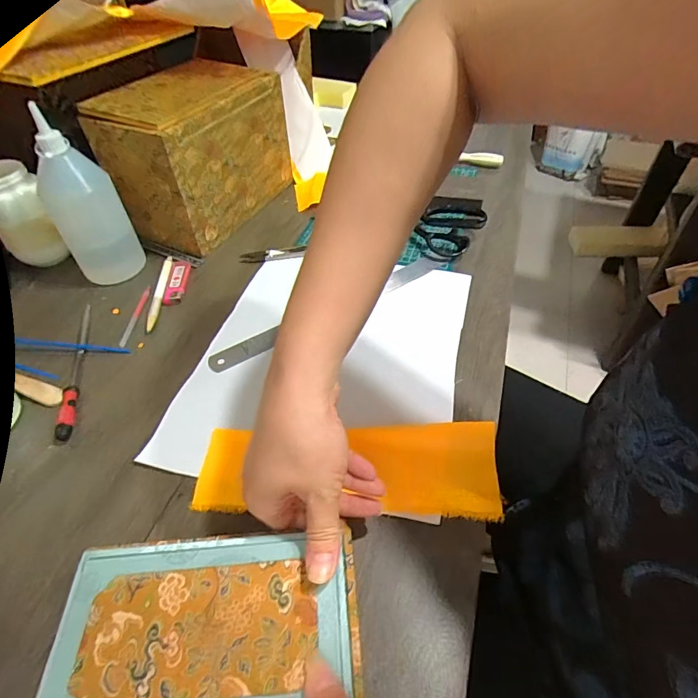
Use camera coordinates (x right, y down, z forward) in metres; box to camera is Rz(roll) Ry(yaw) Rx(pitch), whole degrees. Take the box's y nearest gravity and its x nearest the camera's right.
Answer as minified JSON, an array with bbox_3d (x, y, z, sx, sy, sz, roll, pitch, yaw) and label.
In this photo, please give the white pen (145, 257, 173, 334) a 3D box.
[{"bbox_3d":[-0.236,-0.072,0.530,0.014,0.007,0.137,-6,48,-3],"label":"white pen"}]

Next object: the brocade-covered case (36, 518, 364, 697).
[{"bbox_3d":[-0.082,0.165,0.248,0.173,0.015,0.105,-5,48,-2],"label":"brocade-covered case"}]

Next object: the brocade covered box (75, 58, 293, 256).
[{"bbox_3d":[-0.210,-0.281,0.610,0.143,0.174,0.239,19,52,19],"label":"brocade covered box"}]

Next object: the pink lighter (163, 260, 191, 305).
[{"bbox_3d":[-0.219,-0.087,0.544,0.026,0.009,0.083,-6,48,-3],"label":"pink lighter"}]

